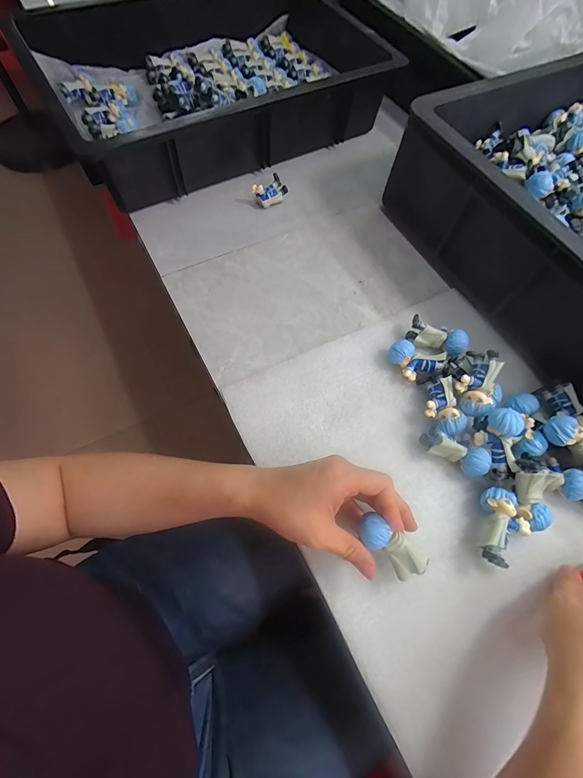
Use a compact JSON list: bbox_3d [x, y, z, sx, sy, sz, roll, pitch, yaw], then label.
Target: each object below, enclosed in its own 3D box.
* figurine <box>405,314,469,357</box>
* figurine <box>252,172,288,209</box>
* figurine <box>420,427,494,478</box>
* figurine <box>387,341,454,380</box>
[{"bbox_3d":[0.157,-0.053,0.368,0.061,0.029,0.025,24,66,8],"label":"figurine"},{"bbox_3d":[-0.028,-0.260,0.450,0.022,0.029,0.045,41,70,15],"label":"figurine"},{"bbox_3d":[0.154,0.058,0.317,0.060,0.026,0.027,30,67,10],"label":"figurine"},{"bbox_3d":[0.131,-0.025,0.355,0.063,0.027,0.032,24,66,8],"label":"figurine"}]

